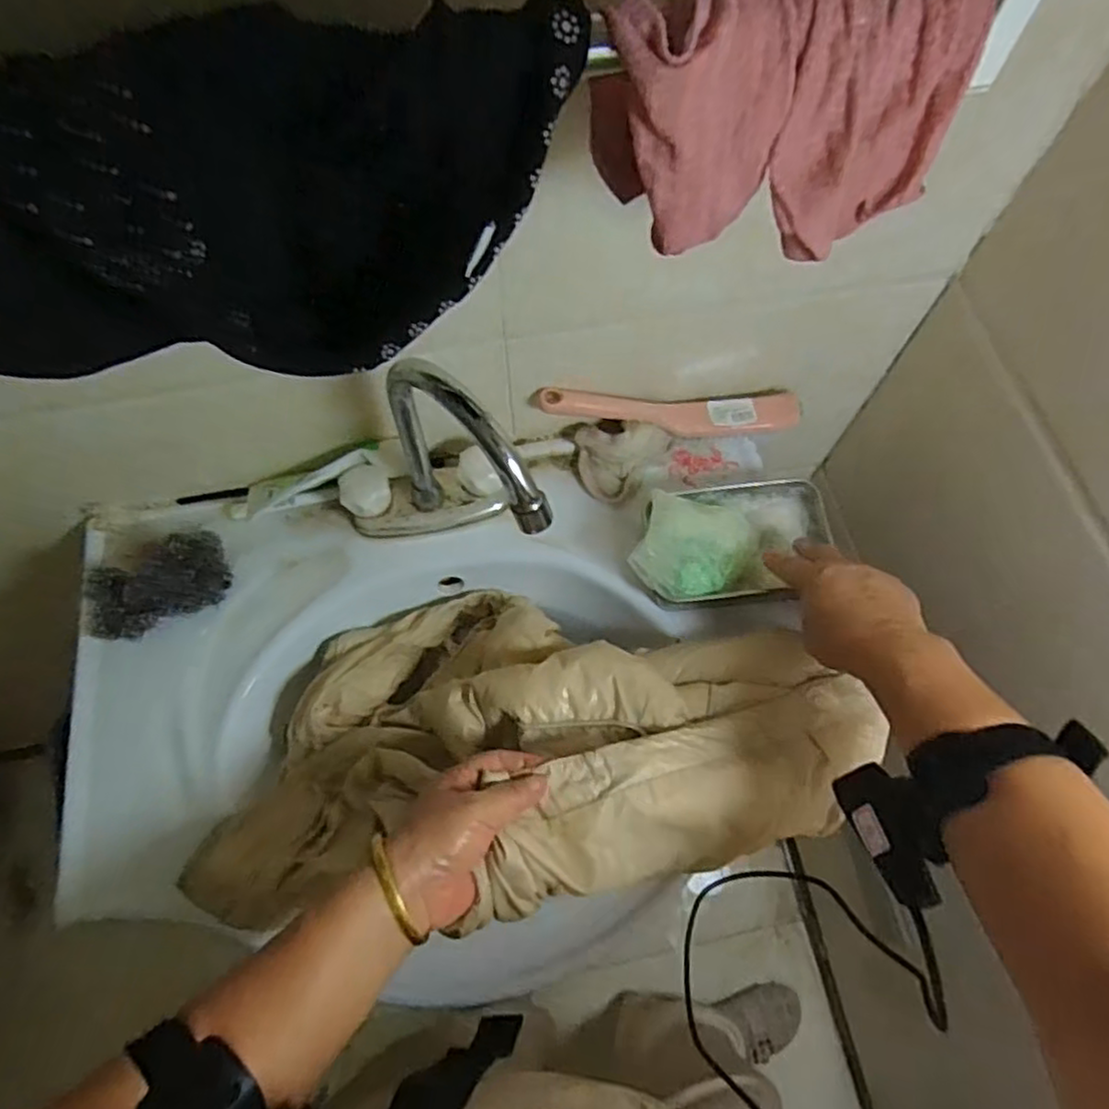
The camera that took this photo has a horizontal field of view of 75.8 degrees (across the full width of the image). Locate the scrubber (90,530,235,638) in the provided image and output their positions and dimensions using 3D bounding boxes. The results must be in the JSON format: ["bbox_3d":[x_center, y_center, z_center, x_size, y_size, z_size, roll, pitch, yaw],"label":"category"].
[{"bbox_3d":[-0.328,0.026,0.581,0.114,0.030,0.062,-24,69,-10],"label":"scrubber"}]

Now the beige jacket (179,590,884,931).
[{"bbox_3d":[-0.014,0.123,0.534,0.444,0.147,0.244,-12,68,-5],"label":"beige jacket"}]

